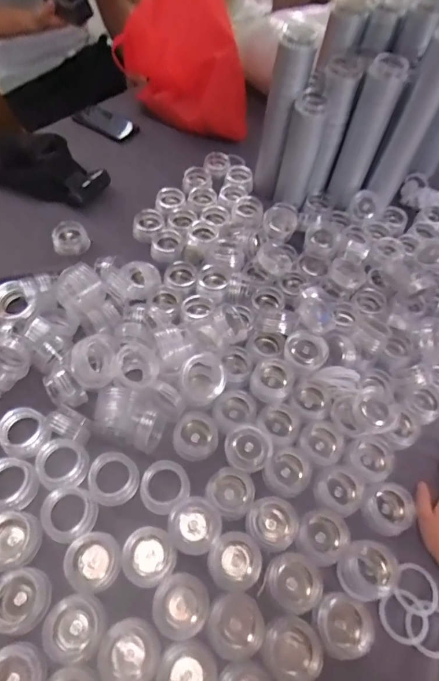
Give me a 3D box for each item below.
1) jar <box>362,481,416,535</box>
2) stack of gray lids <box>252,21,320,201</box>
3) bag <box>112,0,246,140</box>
[{"bbox_3d":[0.221,0.222,0.545,0.059,0.040,0.061,2,58,-3],"label":"jar"},{"bbox_3d":[0.118,-0.418,0.797,0.068,0.312,0.075,12,56,2],"label":"stack of gray lids"},{"bbox_3d":[-0.077,-0.625,0.966,0.281,0.282,0.114,-7,57,-11],"label":"bag"}]

